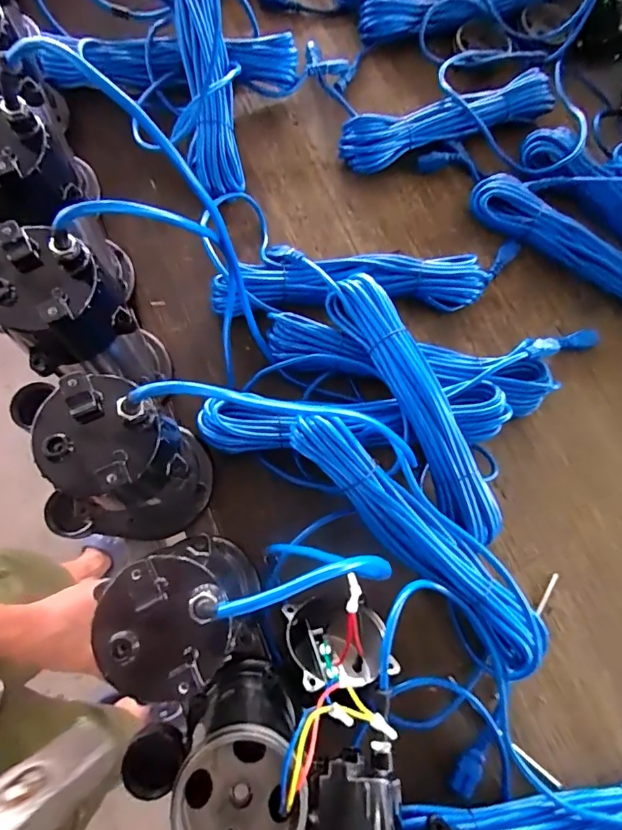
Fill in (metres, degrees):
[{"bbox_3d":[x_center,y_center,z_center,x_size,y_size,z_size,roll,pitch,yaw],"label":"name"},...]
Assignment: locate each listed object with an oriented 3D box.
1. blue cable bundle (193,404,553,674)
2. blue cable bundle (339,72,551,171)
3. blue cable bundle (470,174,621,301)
[{"bbox_3d":[0.067,0.107,0.521,0.431,0.084,0.120,40,74,6],"label":"blue cable bundle"},{"bbox_3d":[0.201,-0.430,0.709,0.344,0.047,0.069,-22,78,-12],"label":"blue cable bundle"},{"bbox_3d":[0.386,-0.233,0.682,0.354,0.052,0.078,31,73,3],"label":"blue cable bundle"}]

